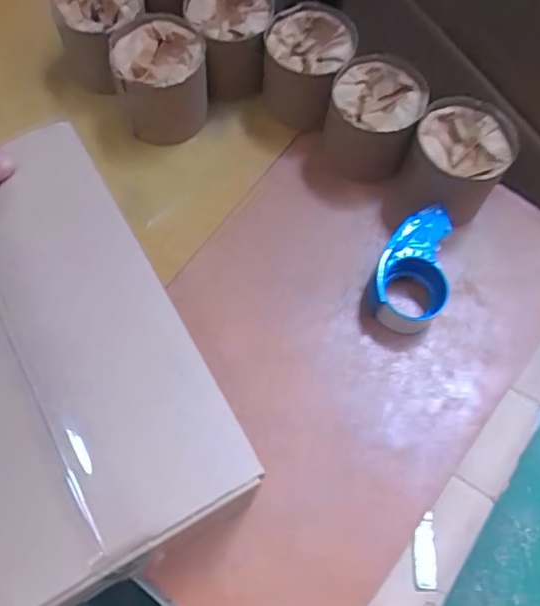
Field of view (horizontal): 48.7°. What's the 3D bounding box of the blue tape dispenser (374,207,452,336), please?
[{"bbox_3d":[0.177,-0.044,0.725,0.092,0.065,0.153,24,68,6],"label":"blue tape dispenser"}]

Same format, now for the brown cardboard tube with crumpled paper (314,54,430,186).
[{"bbox_3d":[0.135,-0.241,0.809,0.122,0.132,0.131,21,68,5],"label":"brown cardboard tube with crumpled paper"}]

